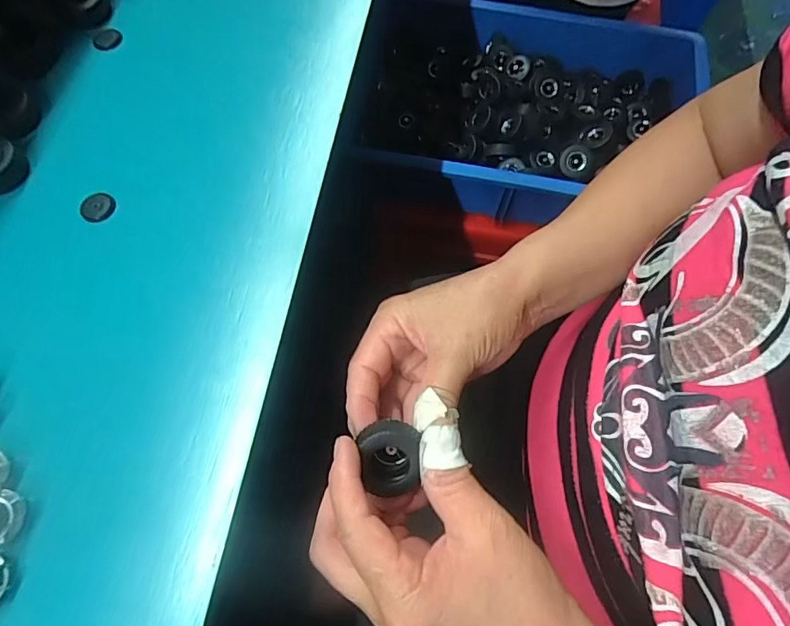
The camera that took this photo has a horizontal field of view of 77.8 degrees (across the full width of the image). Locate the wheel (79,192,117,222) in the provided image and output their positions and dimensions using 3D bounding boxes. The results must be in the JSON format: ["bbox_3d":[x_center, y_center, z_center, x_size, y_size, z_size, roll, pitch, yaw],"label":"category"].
[{"bbox_3d":[-0.196,-0.070,0.322,0.023,0.004,0.022,1,67,-1],"label":"wheel"}]

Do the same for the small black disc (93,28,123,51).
[{"bbox_3d":[-0.227,-0.216,0.384,0.022,0.004,0.022,1,67,-1],"label":"small black disc"}]

